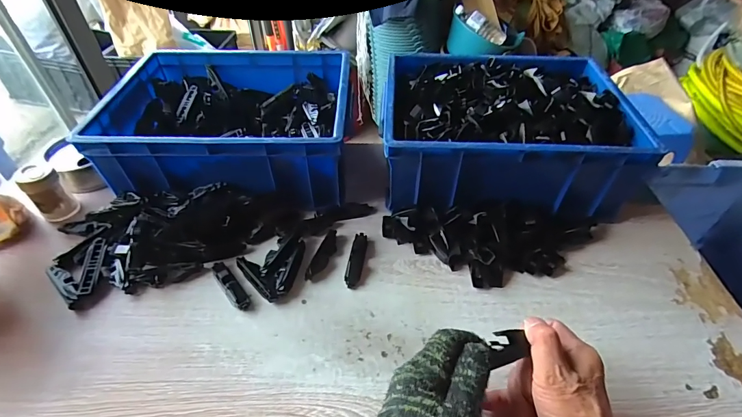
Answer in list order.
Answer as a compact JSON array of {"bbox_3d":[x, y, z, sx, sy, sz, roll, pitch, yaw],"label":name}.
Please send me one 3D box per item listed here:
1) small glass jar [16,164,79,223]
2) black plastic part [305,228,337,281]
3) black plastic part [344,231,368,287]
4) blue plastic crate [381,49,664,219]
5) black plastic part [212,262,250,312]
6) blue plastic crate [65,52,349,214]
[{"bbox_3d":[-0.453,-0.023,0.540,0.042,0.076,0.044,1,45,-1],"label":"small glass jar"},{"bbox_3d":[-0.062,0.060,0.494,0.019,0.016,0.075,18,48,16],"label":"black plastic part"},{"bbox_3d":[-0.019,0.066,0.497,0.020,0.010,0.078,8,46,7],"label":"black plastic part"},{"bbox_3d":[0.192,-0.128,0.582,0.335,0.118,0.265,3,45,2],"label":"blue plastic crate"},{"bbox_3d":[-0.173,0.091,0.467,0.019,0.012,0.082,-31,53,-28],"label":"black plastic part"},{"bbox_3d":[-0.206,-0.136,0.601,0.337,0.112,0.269,0,45,-1],"label":"blue plastic crate"}]

